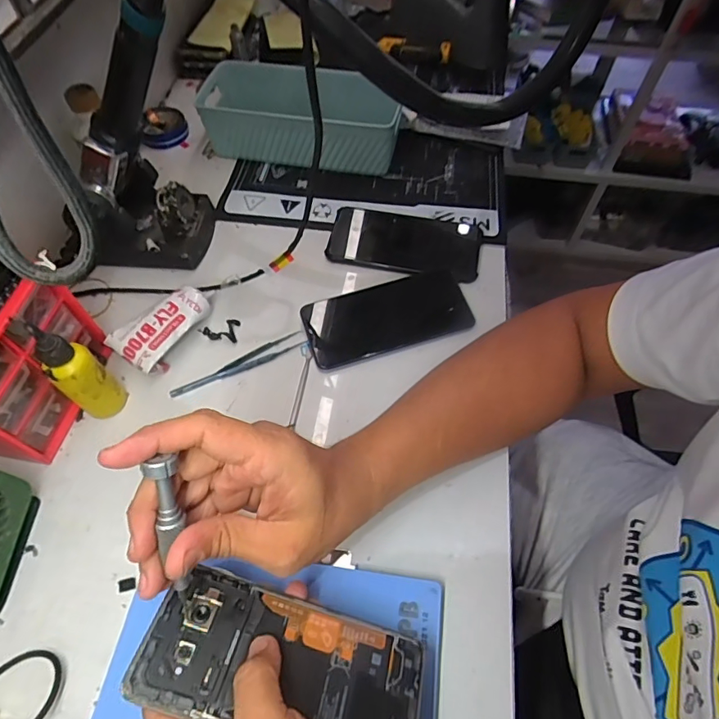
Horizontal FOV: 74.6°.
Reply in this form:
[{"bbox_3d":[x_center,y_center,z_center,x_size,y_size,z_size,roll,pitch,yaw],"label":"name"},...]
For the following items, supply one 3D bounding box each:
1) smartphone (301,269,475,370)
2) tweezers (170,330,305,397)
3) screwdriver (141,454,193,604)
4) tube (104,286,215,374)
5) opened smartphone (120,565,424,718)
[{"bbox_3d":[0.028,-0.042,0.472,0.161,0.012,0.075,-15,60,-9],"label":"smartphone"},{"bbox_3d":[-0.115,0.006,0.453,0.130,0.006,0.019,-28,63,-16],"label":"tweezers"},{"bbox_3d":[-0.102,0.099,0.258,0.013,0.113,0.017,11,32,9],"label":"screwdriver"},{"bbox_3d":[-0.185,-0.034,0.460,0.056,0.032,0.100,32,64,17],"label":"tube"},{"bbox_3d":[-0.043,0.177,0.275,0.159,0.004,0.073,18,43,0],"label":"opened smartphone"}]

